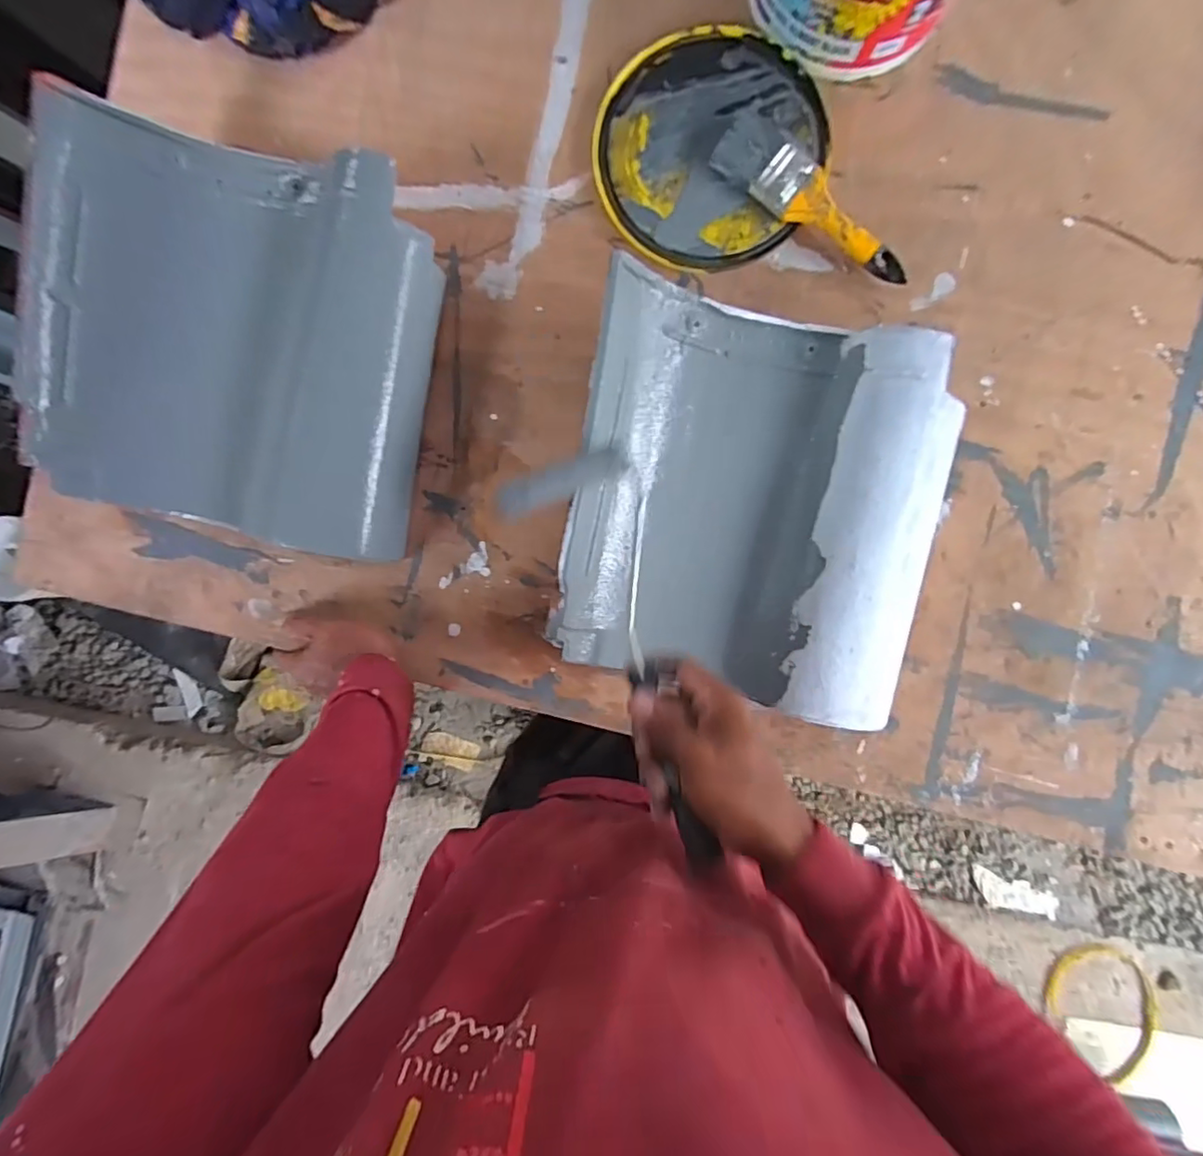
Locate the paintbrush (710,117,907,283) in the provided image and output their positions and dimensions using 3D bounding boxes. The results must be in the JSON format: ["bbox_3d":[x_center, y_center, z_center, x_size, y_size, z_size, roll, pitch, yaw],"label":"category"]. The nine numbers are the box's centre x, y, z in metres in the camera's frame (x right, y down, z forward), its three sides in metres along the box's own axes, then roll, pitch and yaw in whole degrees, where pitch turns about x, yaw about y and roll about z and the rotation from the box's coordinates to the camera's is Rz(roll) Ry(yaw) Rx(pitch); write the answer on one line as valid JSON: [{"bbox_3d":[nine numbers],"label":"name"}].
[{"bbox_3d":[0.180,-0.313,0.483,0.183,0.026,0.050,36,94,0],"label":"paintbrush"}]

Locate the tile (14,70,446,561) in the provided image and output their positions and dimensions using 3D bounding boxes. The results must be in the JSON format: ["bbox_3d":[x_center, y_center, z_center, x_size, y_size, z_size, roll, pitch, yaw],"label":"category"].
[{"bbox_3d":[-0.308,-0.190,0.494,0.303,0.074,0.332,10,94,1],"label":"tile"}]

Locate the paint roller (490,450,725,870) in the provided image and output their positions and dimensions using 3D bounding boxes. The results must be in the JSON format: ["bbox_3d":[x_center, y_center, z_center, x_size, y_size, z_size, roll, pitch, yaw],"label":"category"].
[{"bbox_3d":[0.003,0.054,0.408,0.106,0.036,0.299,-13,78,3],"label":"paint roller"}]

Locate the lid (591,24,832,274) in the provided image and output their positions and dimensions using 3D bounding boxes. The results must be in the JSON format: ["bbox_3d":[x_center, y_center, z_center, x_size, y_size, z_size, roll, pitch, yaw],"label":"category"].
[{"bbox_3d":[0.093,-0.370,0.498,0.192,0.015,0.190,0,94,2],"label":"lid"}]

